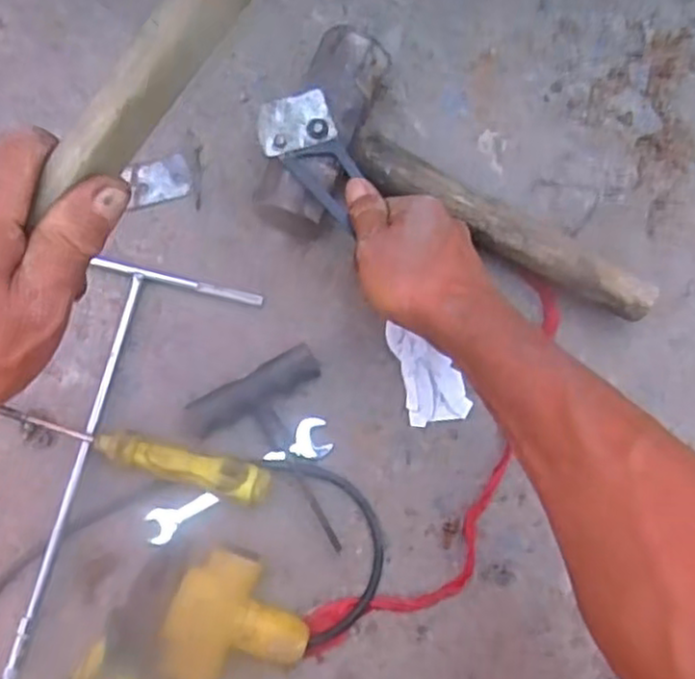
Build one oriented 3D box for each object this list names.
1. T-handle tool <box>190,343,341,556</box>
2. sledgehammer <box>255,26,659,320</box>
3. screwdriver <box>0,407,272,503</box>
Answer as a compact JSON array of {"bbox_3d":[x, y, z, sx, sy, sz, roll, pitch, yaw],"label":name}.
[{"bbox_3d":[-0.039,0.082,0.495,0.093,0.020,0.129,-28,84,-7],"label":"T-handle tool"},{"bbox_3d":[0.082,-0.098,0.513,0.292,0.056,0.145,24,80,1],"label":"sledgehammer"},{"bbox_3d":[-0.144,0.075,0.482,0.193,0.022,0.021,13,81,12],"label":"screwdriver"}]

